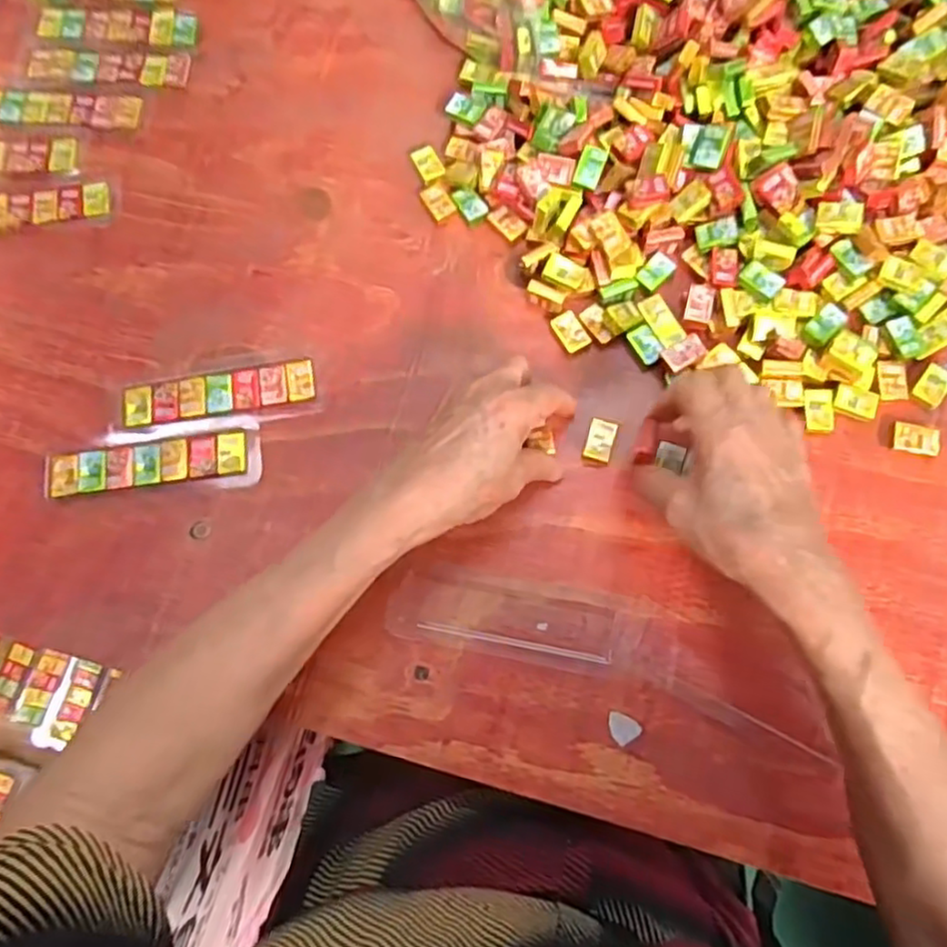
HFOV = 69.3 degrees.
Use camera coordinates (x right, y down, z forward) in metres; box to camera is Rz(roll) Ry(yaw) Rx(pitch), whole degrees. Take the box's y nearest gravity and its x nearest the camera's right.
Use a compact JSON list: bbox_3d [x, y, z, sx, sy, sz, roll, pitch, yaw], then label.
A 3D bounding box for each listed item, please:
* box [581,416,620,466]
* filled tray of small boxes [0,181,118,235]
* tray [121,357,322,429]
[{"bbox_3d":[0.078,-0.019,0.420,0.017,0.008,0.026,17,77,6],"label":"box"},{"bbox_3d":[-0.313,-0.178,0.466,0.133,0.007,0.038,-6,75,0],"label":"filled tray of small boxes"},{"bbox_3d":[-0.159,-0.050,0.433,0.121,0.010,0.036,-8,75,0],"label":"tray"}]

